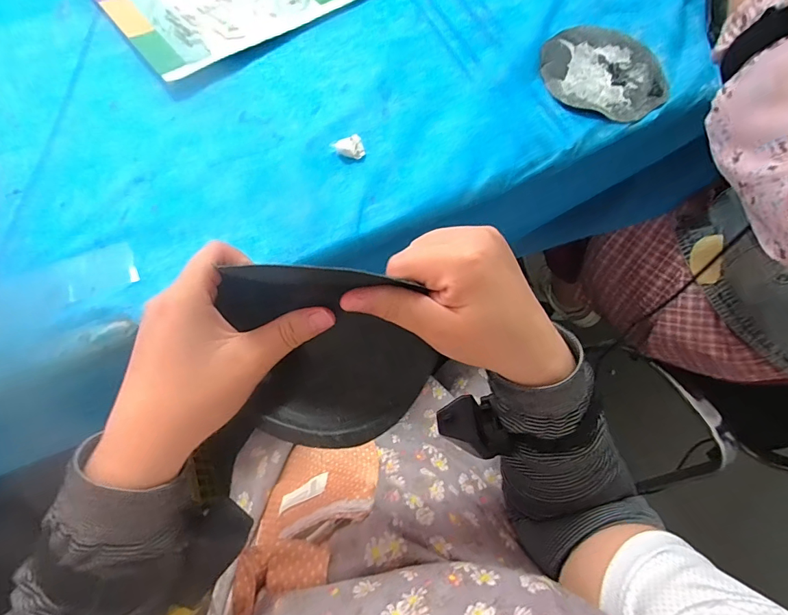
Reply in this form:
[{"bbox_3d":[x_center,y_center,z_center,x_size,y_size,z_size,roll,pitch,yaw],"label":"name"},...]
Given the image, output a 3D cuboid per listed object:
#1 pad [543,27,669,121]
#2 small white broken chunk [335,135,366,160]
[{"bbox_3d":[0.241,-0.269,0.486,0.140,0.011,0.126,7,70,0],"label":"pad"},{"bbox_3d":[-0.044,-0.160,0.426,0.027,0.012,0.022,-12,71,-7],"label":"small white broken chunk"}]

